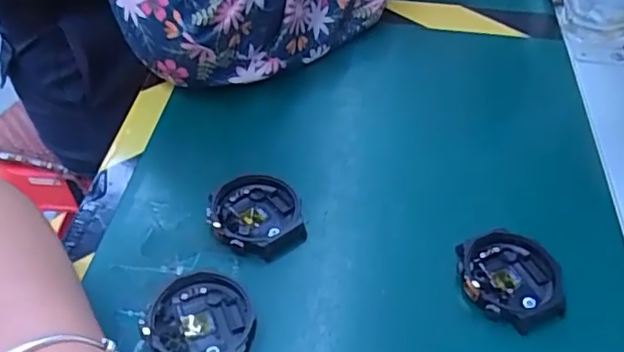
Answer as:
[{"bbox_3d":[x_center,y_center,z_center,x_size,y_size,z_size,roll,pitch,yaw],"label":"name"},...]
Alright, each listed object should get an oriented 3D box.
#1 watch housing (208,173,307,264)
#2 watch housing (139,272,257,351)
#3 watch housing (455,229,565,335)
[{"bbox_3d":[-0.031,0.022,0.324,0.049,0.011,0.051,-8,46,-10],"label":"watch housing"},{"bbox_3d":[-0.051,0.070,0.276,0.049,0.013,0.052,8,45,6],"label":"watch housing"},{"bbox_3d":[0.100,0.052,0.300,0.048,0.014,0.053,1,45,-1],"label":"watch housing"}]

